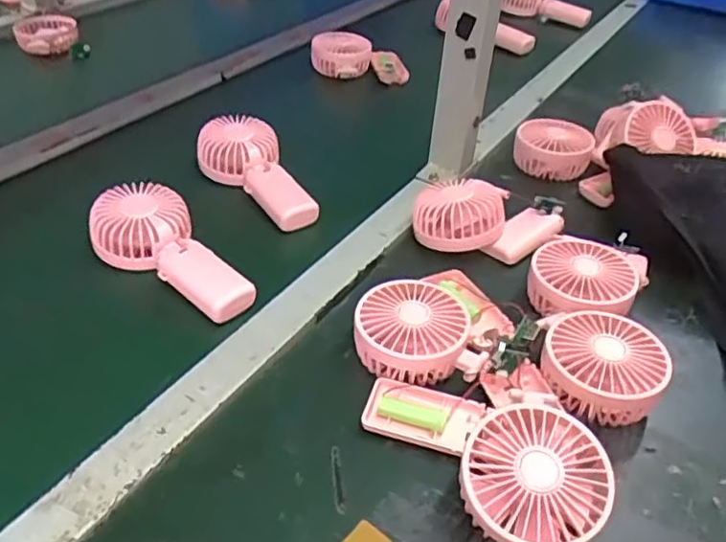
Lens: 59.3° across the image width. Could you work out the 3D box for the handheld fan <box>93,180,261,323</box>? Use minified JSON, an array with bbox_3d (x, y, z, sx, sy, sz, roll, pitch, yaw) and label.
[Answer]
[{"bbox_3d":[-0.164,-0.017,0.570,0.170,0.041,0.077,35,46,17],"label":"handheld fan"}]

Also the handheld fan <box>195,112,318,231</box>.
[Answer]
[{"bbox_3d":[-0.104,-0.102,0.675,0.084,0.049,0.169,-26,59,-33],"label":"handheld fan"}]

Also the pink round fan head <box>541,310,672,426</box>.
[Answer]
[{"bbox_3d":[0.182,0.072,0.483,0.084,0.042,0.086,2,39,-2],"label":"pink round fan head"}]

